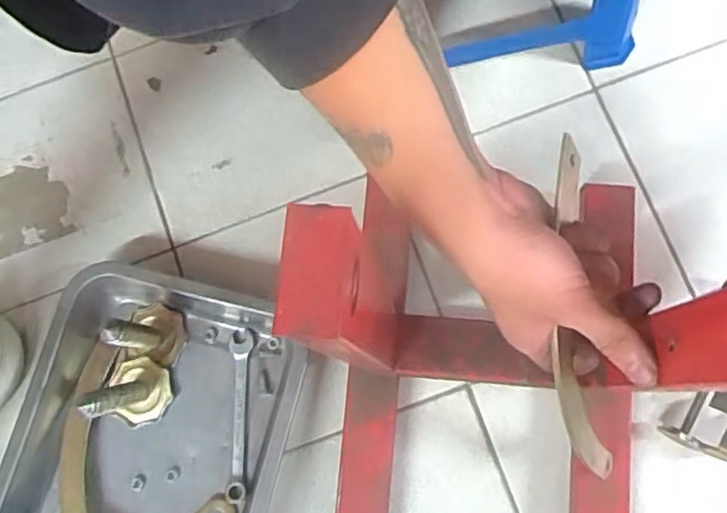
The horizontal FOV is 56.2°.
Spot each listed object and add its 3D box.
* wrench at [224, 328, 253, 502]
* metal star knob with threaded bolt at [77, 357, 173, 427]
[{"bbox_3d":[-0.104,0.131,0.566,0.020,0.007,0.137,-2,78,4],"label":"wrench"},{"bbox_3d":[-0.192,0.105,0.534,0.054,0.093,0.053,-26,78,0],"label":"metal star knob with threaded bolt"}]

